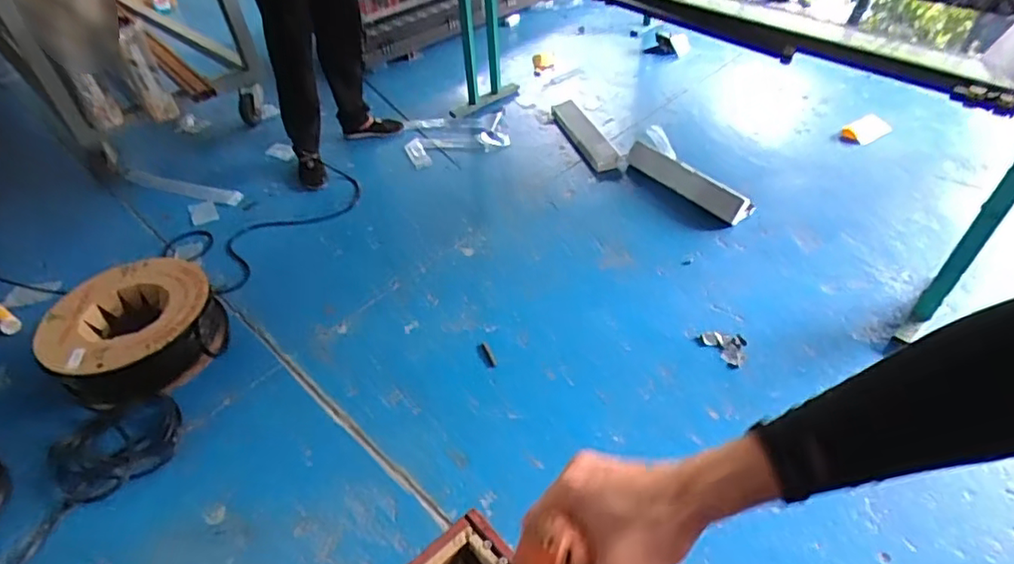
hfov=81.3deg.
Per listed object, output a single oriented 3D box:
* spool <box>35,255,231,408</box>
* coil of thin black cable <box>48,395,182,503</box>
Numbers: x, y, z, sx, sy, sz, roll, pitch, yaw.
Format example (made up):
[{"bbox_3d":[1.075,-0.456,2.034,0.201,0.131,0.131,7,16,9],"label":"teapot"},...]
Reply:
[{"bbox_3d":[-1.039,0.129,1.649,0.433,0.177,0.394,-1,45,1],"label":"spool"},{"bbox_3d":[-0.979,0.408,1.481,0.296,0.041,0.231,-24,49,-20],"label":"coil of thin black cable"}]

